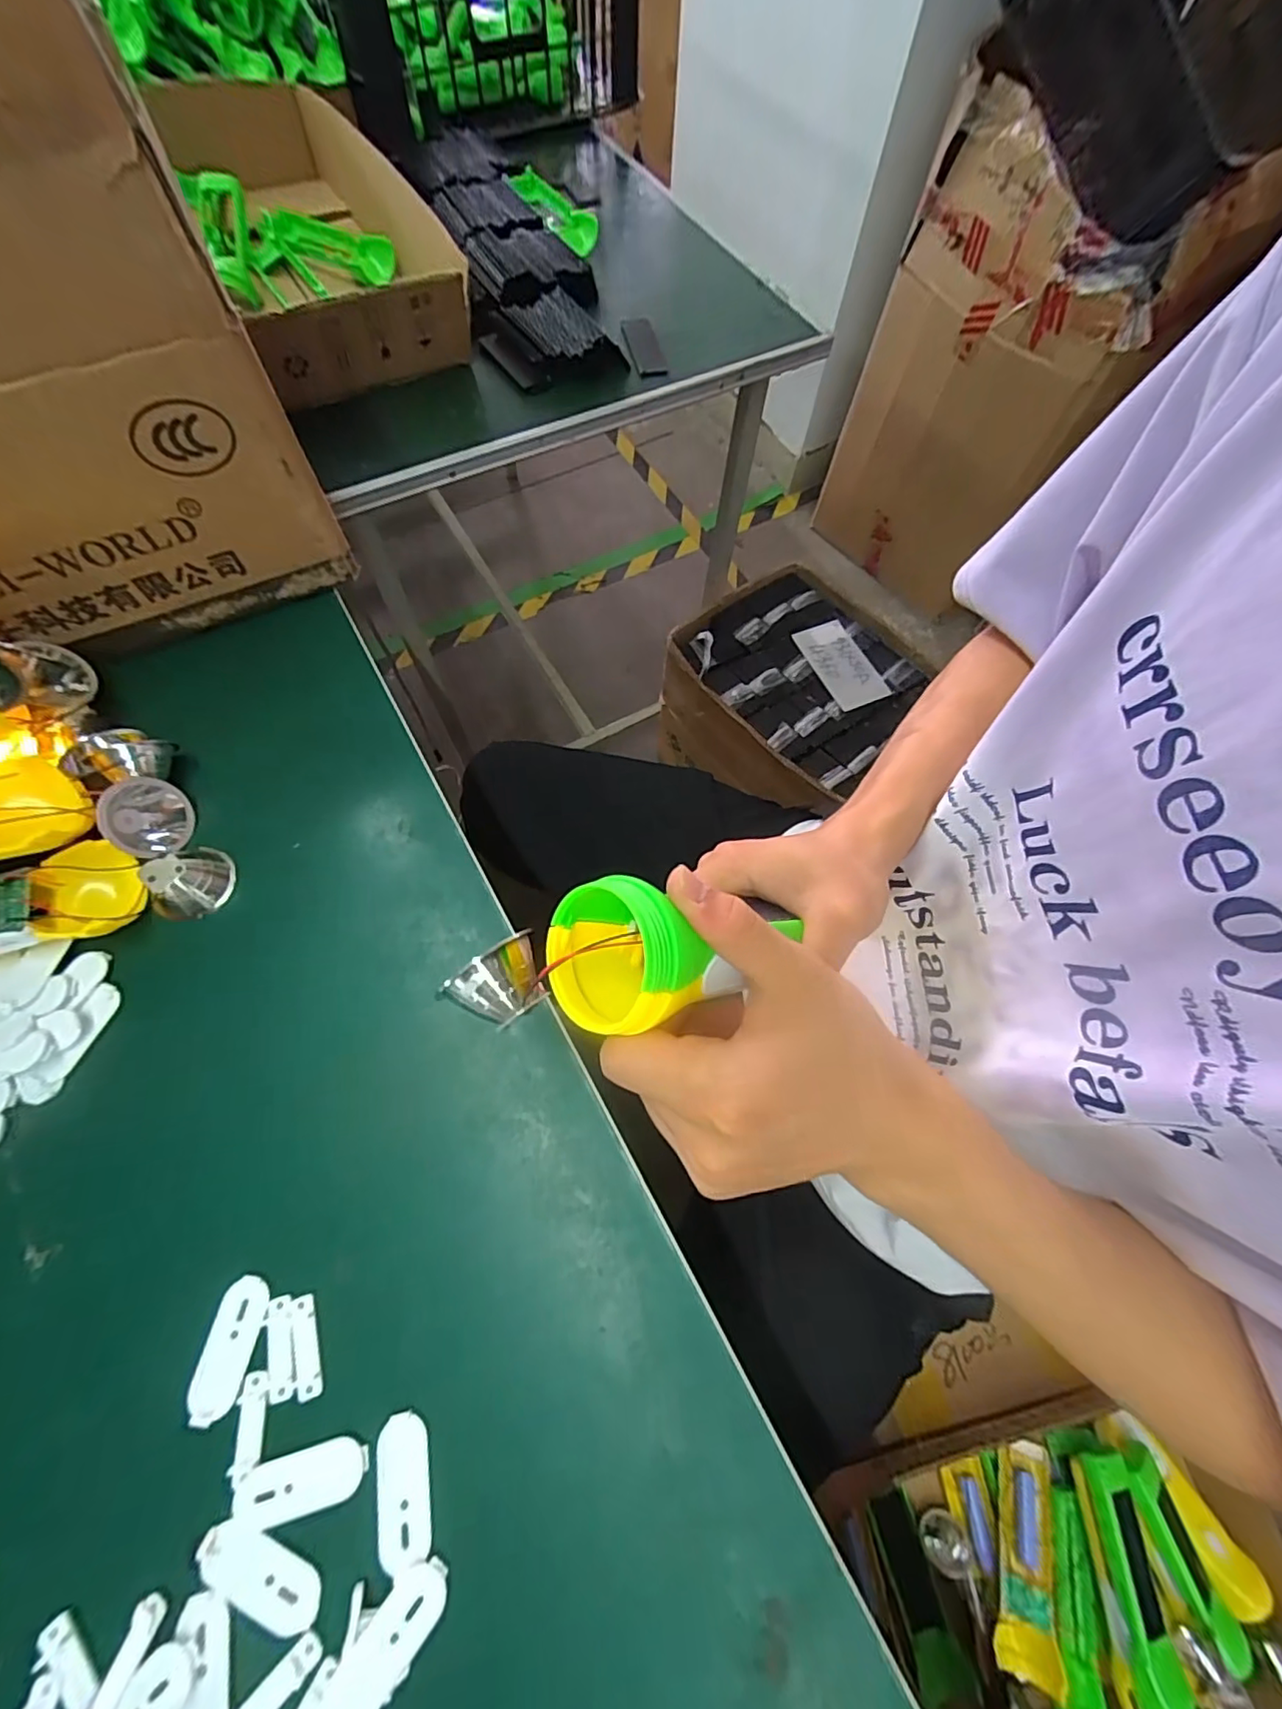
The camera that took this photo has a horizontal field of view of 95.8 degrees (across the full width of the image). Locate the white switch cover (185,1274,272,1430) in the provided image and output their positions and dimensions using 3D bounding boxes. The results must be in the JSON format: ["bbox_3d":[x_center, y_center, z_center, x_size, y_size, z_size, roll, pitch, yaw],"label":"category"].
[{"bbox_3d":[-0.177,0.212,0.248,0.022,0.004,0.050,11,67,1],"label":"white switch cover"}]

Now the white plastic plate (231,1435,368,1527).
[{"bbox_3d":[-0.137,0.252,0.233,0.050,0.004,0.020,-12,69,-8],"label":"white plastic plate"}]

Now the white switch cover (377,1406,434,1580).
[{"bbox_3d":[-0.096,0.256,0.234,0.021,0.004,0.045,-9,68,-7],"label":"white switch cover"}]

